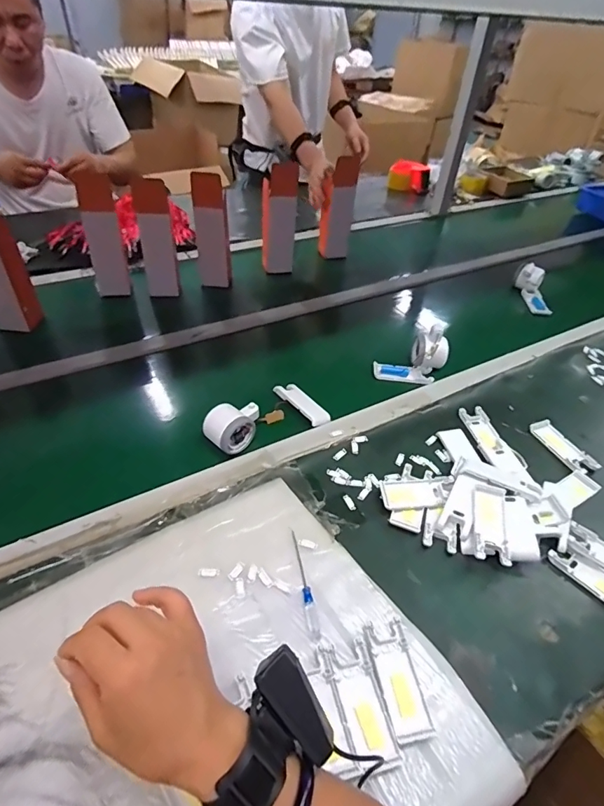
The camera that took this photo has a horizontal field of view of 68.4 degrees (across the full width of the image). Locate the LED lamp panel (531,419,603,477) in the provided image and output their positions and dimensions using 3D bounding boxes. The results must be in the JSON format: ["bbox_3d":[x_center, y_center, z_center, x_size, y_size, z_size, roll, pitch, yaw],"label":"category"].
[{"bbox_3d":[0.405,0.067,0.689,0.044,0.008,0.110,-13,44,-16],"label":"LED lamp panel"}]

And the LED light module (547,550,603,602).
[{"bbox_3d":[0.350,0.208,0.525,0.040,0.012,0.103,-26,49,-28],"label":"LED light module"}]

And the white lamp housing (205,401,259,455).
[{"bbox_3d":[-0.099,0.032,0.645,0.049,0.052,0.087,33,50,29],"label":"white lamp housing"}]

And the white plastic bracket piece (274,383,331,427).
[{"bbox_3d":[0.002,0.000,0.714,0.040,0.017,0.101,-30,51,-31],"label":"white plastic bracket piece"}]

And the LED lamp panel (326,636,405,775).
[{"bbox_3d":[0.056,0.277,0.412,0.040,0.007,0.101,-3,42,-18],"label":"LED lamp panel"}]

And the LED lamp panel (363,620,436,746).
[{"bbox_3d":[0.093,0.265,0.430,0.040,0.008,0.099,-7,43,-10],"label":"LED lamp panel"}]

